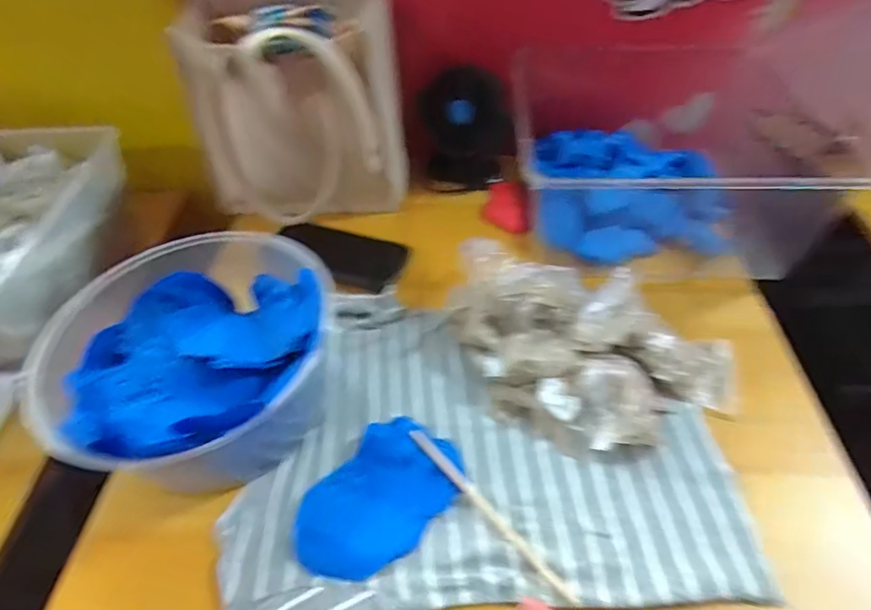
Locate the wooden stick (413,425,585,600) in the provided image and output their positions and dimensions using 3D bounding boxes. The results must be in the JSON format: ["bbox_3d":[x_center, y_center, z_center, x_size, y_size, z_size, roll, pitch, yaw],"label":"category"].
[{"bbox_3d":[0.039,0.151,0.389,0.010,0.011,0.165,-36,55,-26],"label":"wooden stick"}]

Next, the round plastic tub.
[{"bbox_3d":[-0.198,0.040,0.427,0.214,0.083,0.208,-1,48,2],"label":"round plastic tub"}]

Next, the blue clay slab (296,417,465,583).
[{"bbox_3d":[-0.042,0.146,0.398,0.085,0.007,0.131,30,56,27],"label":"blue clay slab"}]

